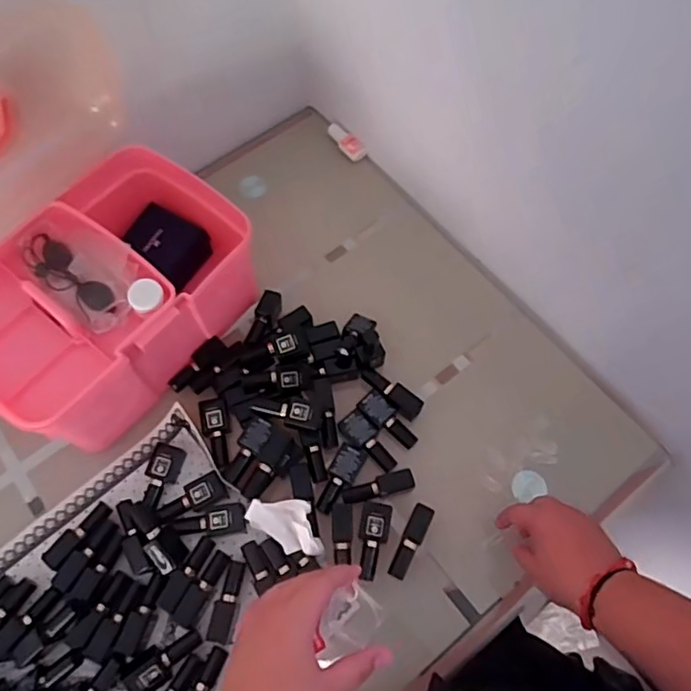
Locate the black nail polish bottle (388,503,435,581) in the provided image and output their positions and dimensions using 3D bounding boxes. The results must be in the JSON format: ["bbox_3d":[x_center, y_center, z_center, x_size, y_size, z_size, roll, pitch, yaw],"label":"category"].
[{"bbox_3d":[0.070,0.207,0.624,0.021,0.017,0.079,25,70,9],"label":"black nail polish bottle"}]

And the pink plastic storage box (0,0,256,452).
[{"bbox_3d":[-0.285,-0.104,0.603,0.265,0.302,0.314,38,73,13],"label":"pink plastic storage box"}]

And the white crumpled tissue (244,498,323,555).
[{"bbox_3d":[-0.063,0.190,0.614,0.077,0.037,0.050,2,68,0],"label":"white crumpled tissue"}]

